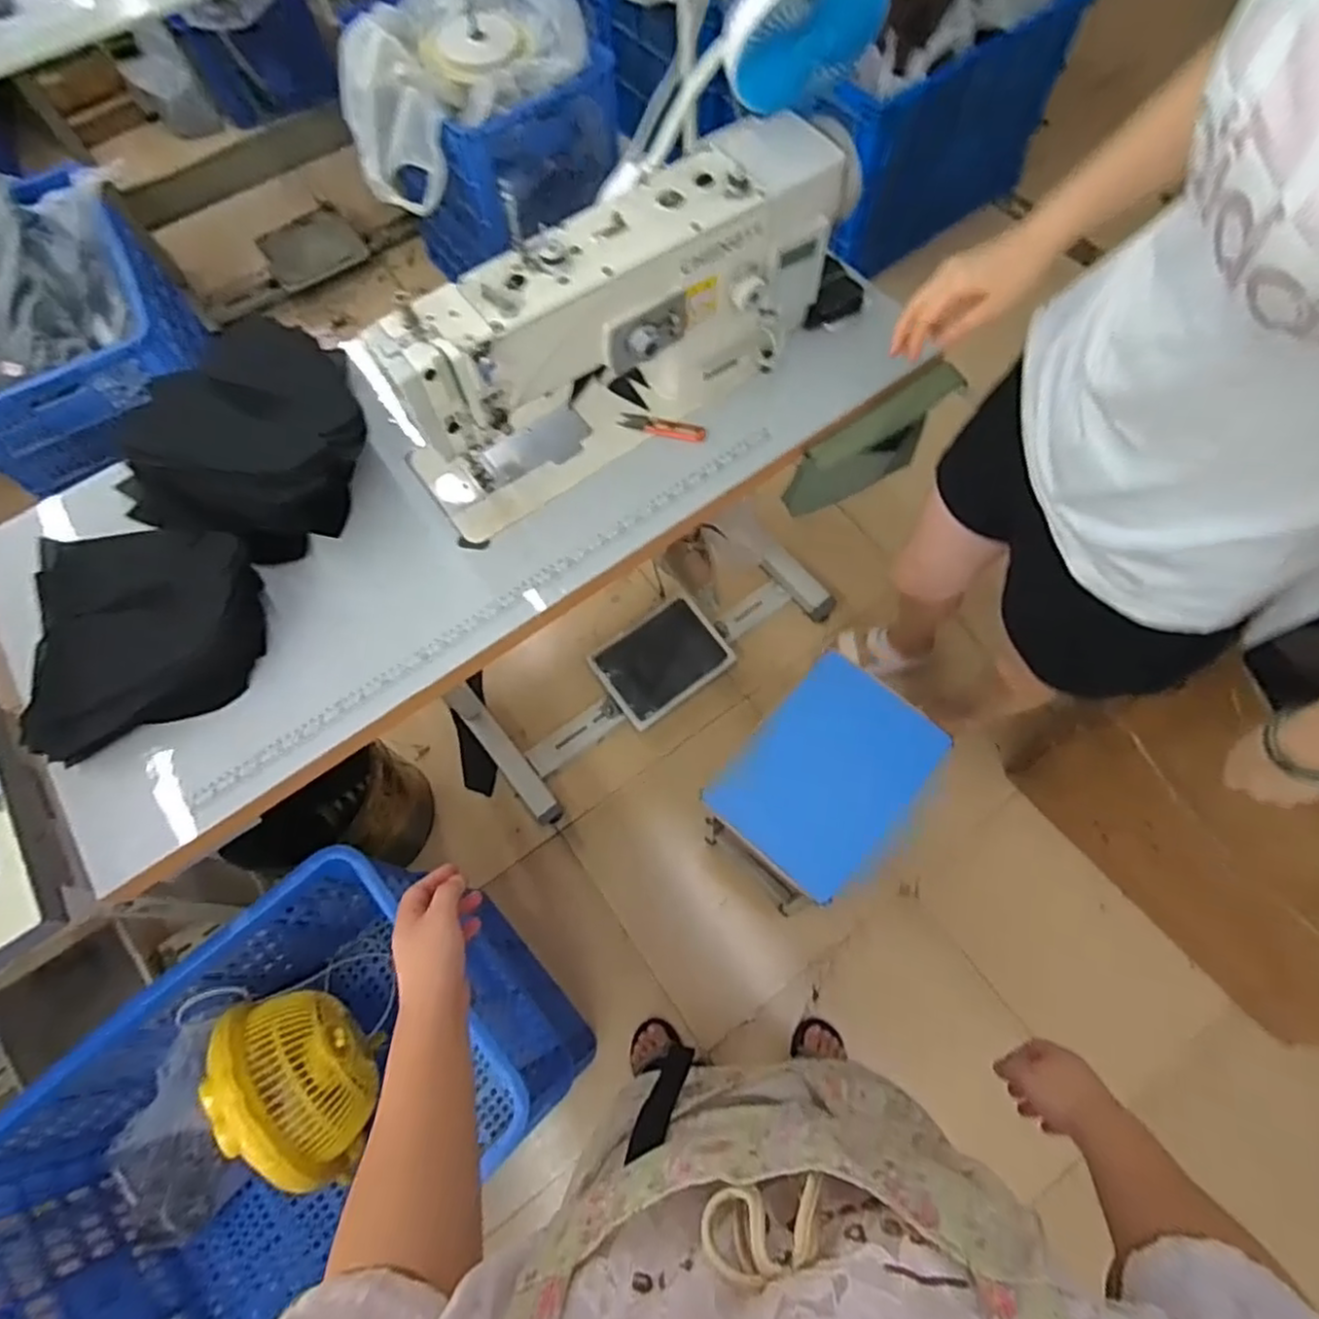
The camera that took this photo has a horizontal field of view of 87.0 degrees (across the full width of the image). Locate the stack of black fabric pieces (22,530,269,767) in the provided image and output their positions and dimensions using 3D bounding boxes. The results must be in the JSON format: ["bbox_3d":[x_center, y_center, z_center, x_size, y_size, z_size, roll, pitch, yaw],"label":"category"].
[{"bbox_3d":[-0.573,-0.031,0.784,0.244,0.064,0.265,-10,68,-2],"label":"stack of black fabric pieces"}]

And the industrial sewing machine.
[{"bbox_3d":[-0.036,-0.394,0.825,0.586,0.241,0.161,-36,71,-12],"label":"industrial sewing machine"}]

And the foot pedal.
[{"bbox_3d":[0.006,0.001,1.515,0.273,0.030,0.199,-36,82,-3],"label":"foot pedal"}]

